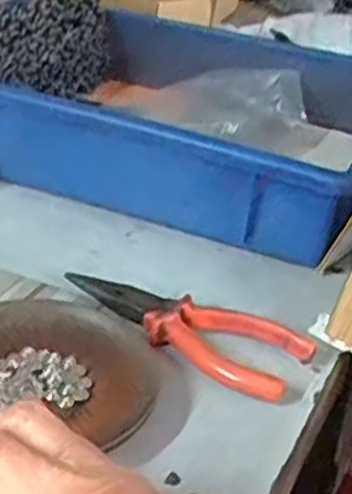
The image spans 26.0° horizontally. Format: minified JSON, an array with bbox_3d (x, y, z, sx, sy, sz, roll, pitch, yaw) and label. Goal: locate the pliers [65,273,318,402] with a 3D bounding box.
[{"bbox_3d":[0.004,0.041,0.420,0.139,0.017,0.048,25,34,29],"label":"pliers"}]

